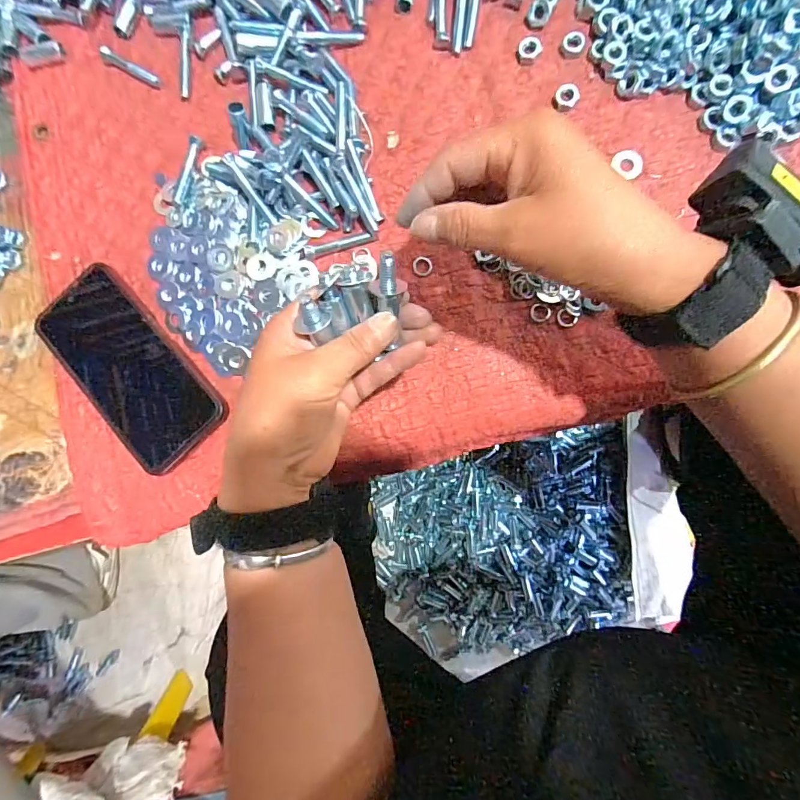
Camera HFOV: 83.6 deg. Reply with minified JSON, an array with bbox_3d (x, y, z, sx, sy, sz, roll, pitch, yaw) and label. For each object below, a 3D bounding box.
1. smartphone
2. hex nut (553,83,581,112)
[{"bbox_3d":[-0.213,-0.025,0.351,0.075,0.015,0.168,-43,82,3],"label":"smartphone"},{"bbox_3d":[0.125,-0.226,0.334,0.017,0.006,0.017,28,90,8],"label":"hex nut"}]

